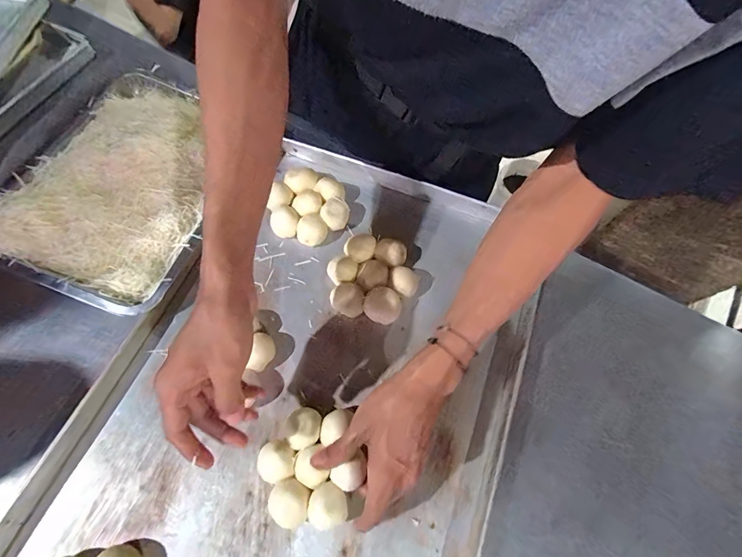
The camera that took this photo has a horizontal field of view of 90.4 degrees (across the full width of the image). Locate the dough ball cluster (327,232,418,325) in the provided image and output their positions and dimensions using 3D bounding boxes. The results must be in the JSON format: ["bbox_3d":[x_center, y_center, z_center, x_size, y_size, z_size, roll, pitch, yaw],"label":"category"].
[{"bbox_3d":[0.002,-0.002,0.478,0.110,0.029,0.109,-1,74,2],"label":"dough ball cluster"}]

